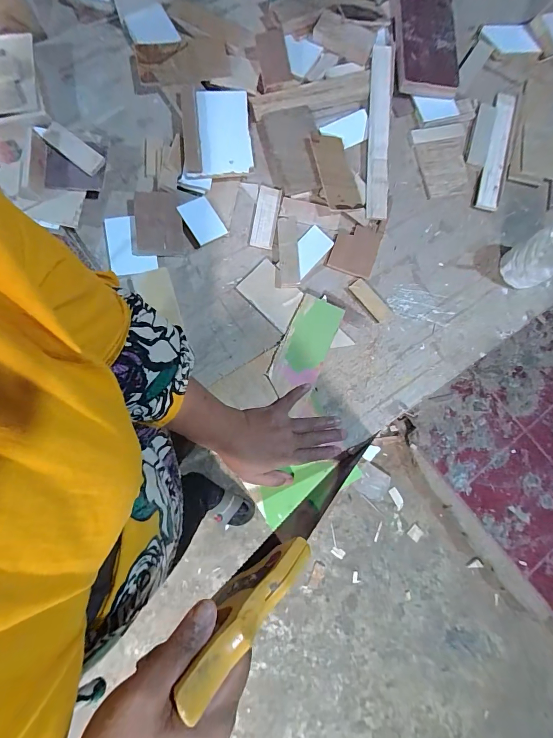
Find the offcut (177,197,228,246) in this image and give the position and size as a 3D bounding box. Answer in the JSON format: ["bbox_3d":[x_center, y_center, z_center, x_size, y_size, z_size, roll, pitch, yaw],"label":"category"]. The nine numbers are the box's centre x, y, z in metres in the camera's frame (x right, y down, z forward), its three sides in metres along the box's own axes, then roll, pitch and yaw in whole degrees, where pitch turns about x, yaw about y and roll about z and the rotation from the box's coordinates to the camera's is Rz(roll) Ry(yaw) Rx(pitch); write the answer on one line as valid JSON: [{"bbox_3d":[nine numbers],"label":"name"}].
[{"bbox_3d":[-0.108,-0.216,0.520,0.046,0.007,0.062,-33,94,-9],"label":"offcut"}]

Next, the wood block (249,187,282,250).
[{"bbox_3d":[-0.016,-0.224,0.531,0.035,0.013,0.093,10,80,-1],"label":"wood block"}]

